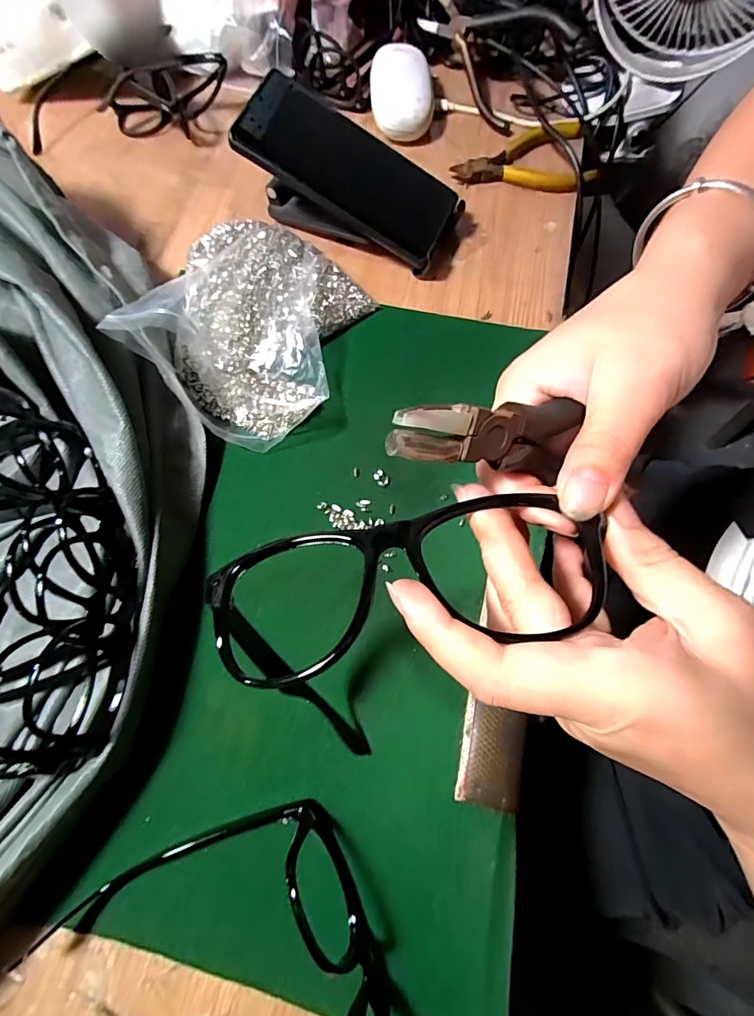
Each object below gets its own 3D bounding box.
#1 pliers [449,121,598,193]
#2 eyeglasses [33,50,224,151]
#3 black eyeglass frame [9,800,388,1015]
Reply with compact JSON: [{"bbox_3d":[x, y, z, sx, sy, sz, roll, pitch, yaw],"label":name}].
[{"bbox_3d":[0.126,-0.306,0.397,0.118,0.015,0.069,-5,72,-1],"label":"pliers"},{"bbox_3d":[-0.234,-0.362,0.402,0.199,0.050,0.066,3,72,2],"label":"eyeglasses"},{"bbox_3d":[-0.078,0.244,0.205,0.159,0.040,0.152,-17,72,-5],"label":"black eyeglass frame"}]

